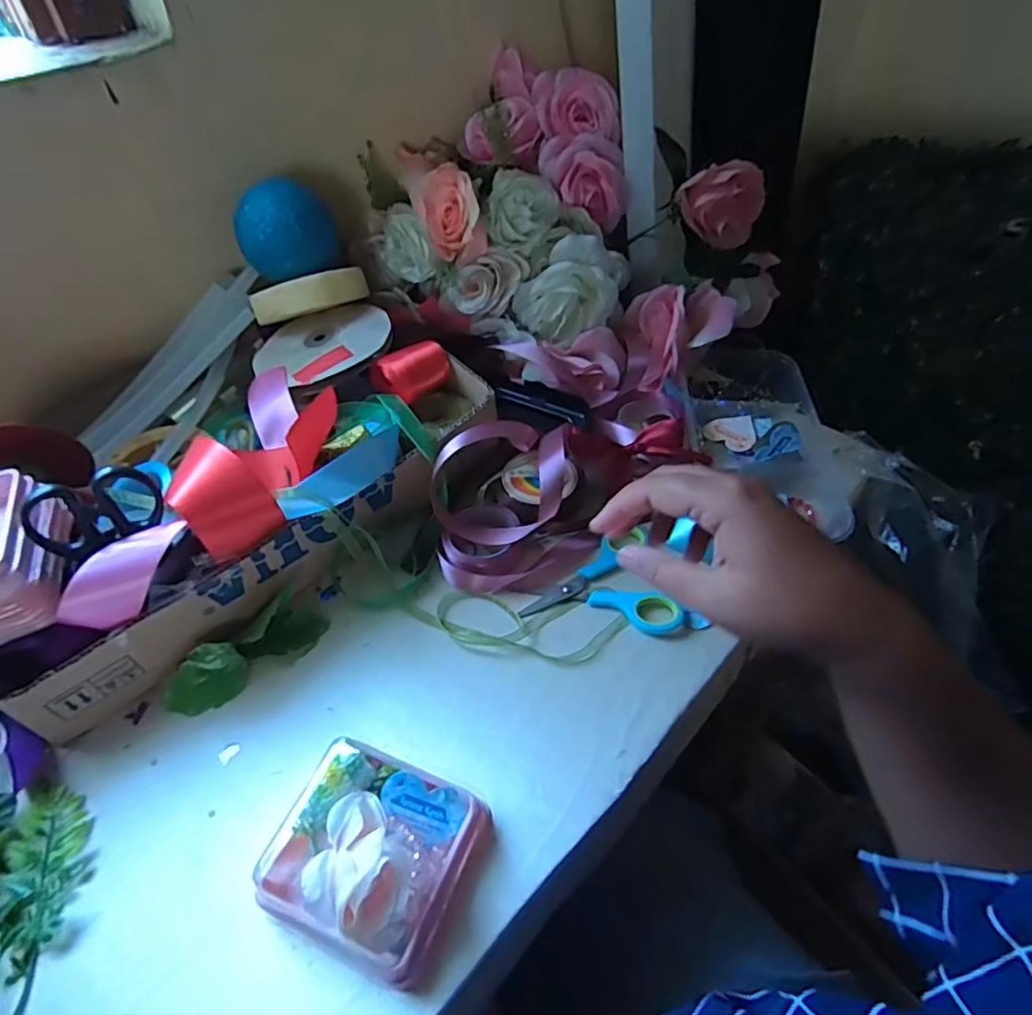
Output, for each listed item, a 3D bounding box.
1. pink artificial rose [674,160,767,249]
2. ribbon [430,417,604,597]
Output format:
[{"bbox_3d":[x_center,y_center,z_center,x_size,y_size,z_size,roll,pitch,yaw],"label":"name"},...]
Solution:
[{"bbox_3d":[0.187,-0.279,0.558,0.075,0.063,0.063,15,51,13],"label":"pink artificial rose"},{"bbox_3d":[-0.001,-0.002,0.437,0.112,0.065,0.102,-1,49,1],"label":"ribbon"}]

